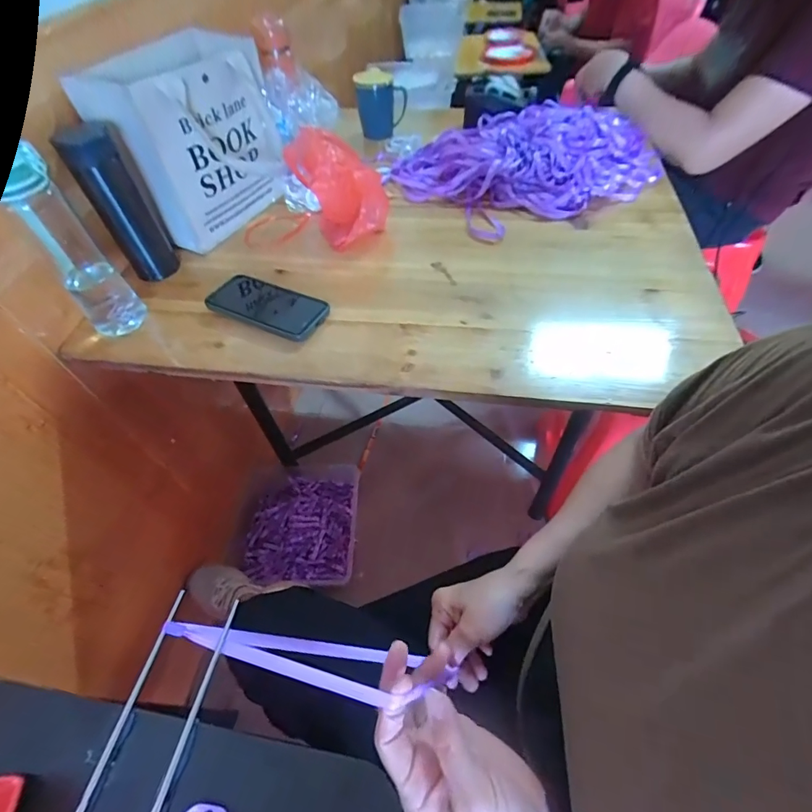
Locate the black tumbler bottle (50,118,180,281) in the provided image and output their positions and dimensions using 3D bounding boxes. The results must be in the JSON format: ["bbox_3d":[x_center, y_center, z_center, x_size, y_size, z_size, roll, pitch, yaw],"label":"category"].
[{"bbox_3d":[-0.392,-0.281,0.589,0.069,0.189,0.077,-25,55,-15],"label":"black tumbler bottle"}]

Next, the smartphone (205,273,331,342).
[{"bbox_3d":[-0.192,-0.140,0.582,0.175,0.018,0.081,23,57,19],"label":"smartphone"}]

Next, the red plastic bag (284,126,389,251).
[{"bbox_3d":[-0.103,-0.328,0.640,0.086,0.139,0.135,-34,58,-20],"label":"red plastic bag"}]

